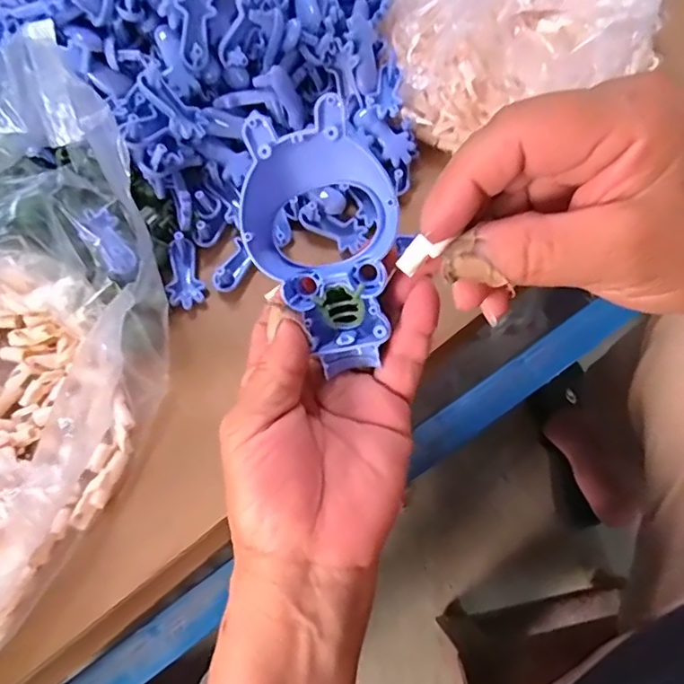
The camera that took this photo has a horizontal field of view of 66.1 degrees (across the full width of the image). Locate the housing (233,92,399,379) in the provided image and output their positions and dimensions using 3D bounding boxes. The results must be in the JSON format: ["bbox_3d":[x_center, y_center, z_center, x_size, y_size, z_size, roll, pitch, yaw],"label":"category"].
[{"bbox_3d":[-0.007,-0.039,0.209,0.059,0.019,0.100,-11,110,15],"label":"housing"}]

